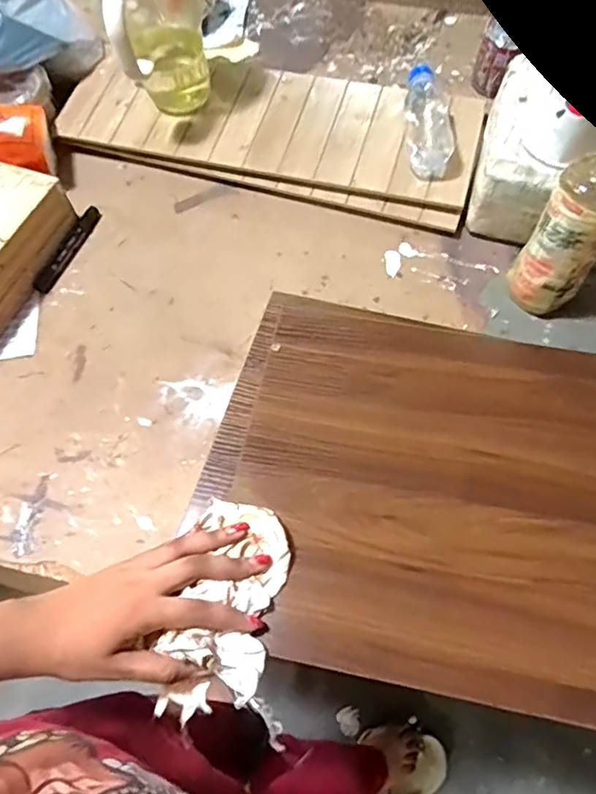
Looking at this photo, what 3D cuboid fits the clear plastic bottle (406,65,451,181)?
[{"bbox_3d":[0.153,-0.326,0.666,0.051,0.045,0.155,0,64,4],"label":"clear plastic bottle"}]

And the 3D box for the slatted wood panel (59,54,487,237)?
[{"bbox_3d":[-0.036,-0.351,0.717,0.524,0.042,0.200,14,64,12],"label":"slatted wood panel"}]

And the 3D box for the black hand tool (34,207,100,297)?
[{"bbox_3d":[-0.271,-0.177,0.663,0.015,0.019,0.124,17,65,14],"label":"black hand tool"}]

